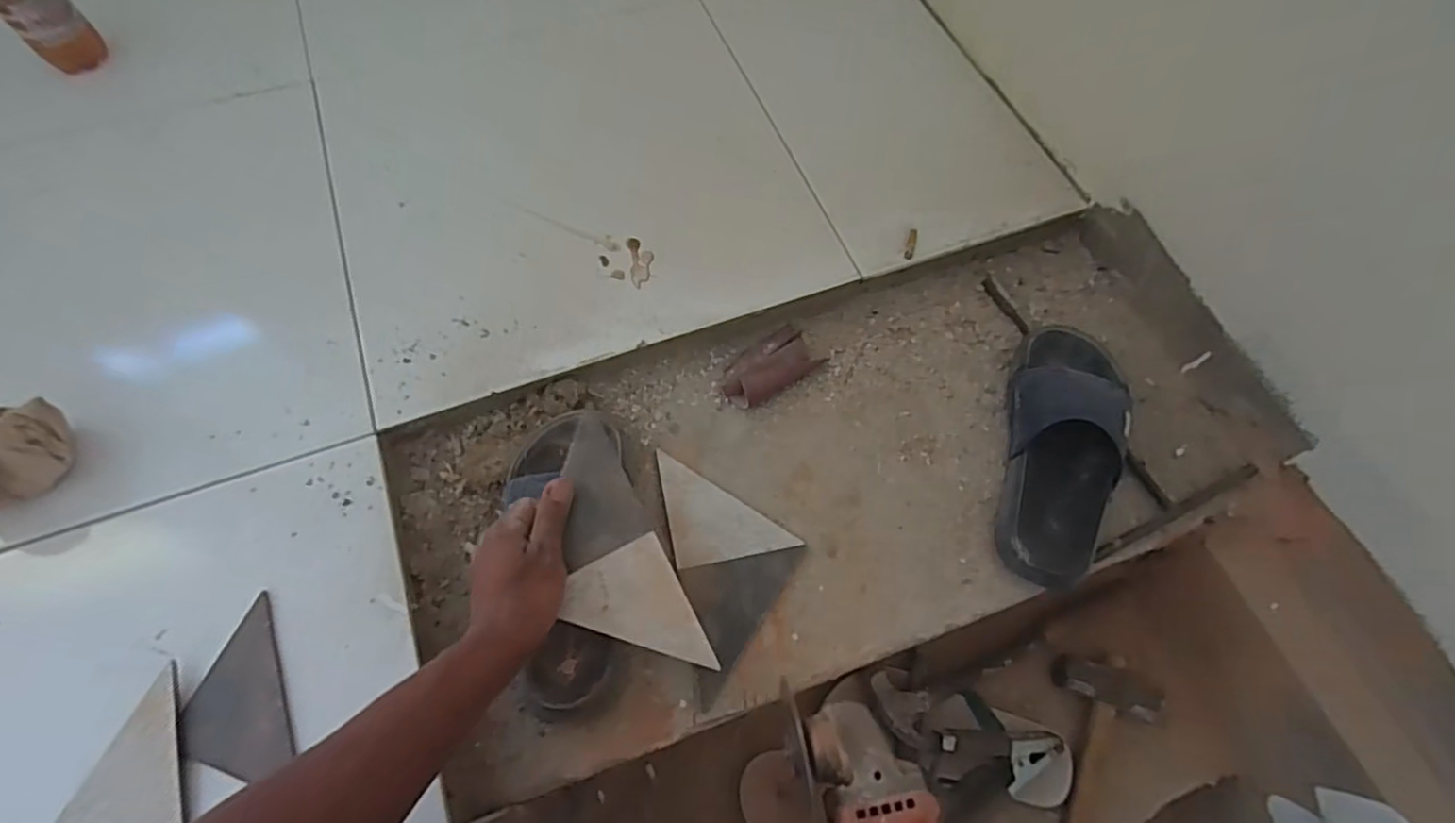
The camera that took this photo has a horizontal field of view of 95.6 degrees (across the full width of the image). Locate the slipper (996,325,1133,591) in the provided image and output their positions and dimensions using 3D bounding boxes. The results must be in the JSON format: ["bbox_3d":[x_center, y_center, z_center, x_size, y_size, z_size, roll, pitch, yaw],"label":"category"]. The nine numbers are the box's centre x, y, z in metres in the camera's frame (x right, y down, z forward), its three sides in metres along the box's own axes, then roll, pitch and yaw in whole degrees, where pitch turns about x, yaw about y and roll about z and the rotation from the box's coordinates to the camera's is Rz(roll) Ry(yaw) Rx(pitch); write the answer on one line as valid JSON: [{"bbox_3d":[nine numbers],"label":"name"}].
[{"bbox_3d":[0.326,0.032,0.632,0.100,0.070,0.263,14,63,5],"label":"slipper"}]

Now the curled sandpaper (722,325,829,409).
[{"bbox_3d":[0.042,-0.048,0.688,0.106,0.021,0.060,-30,65,-16],"label":"curled sandpaper"}]

